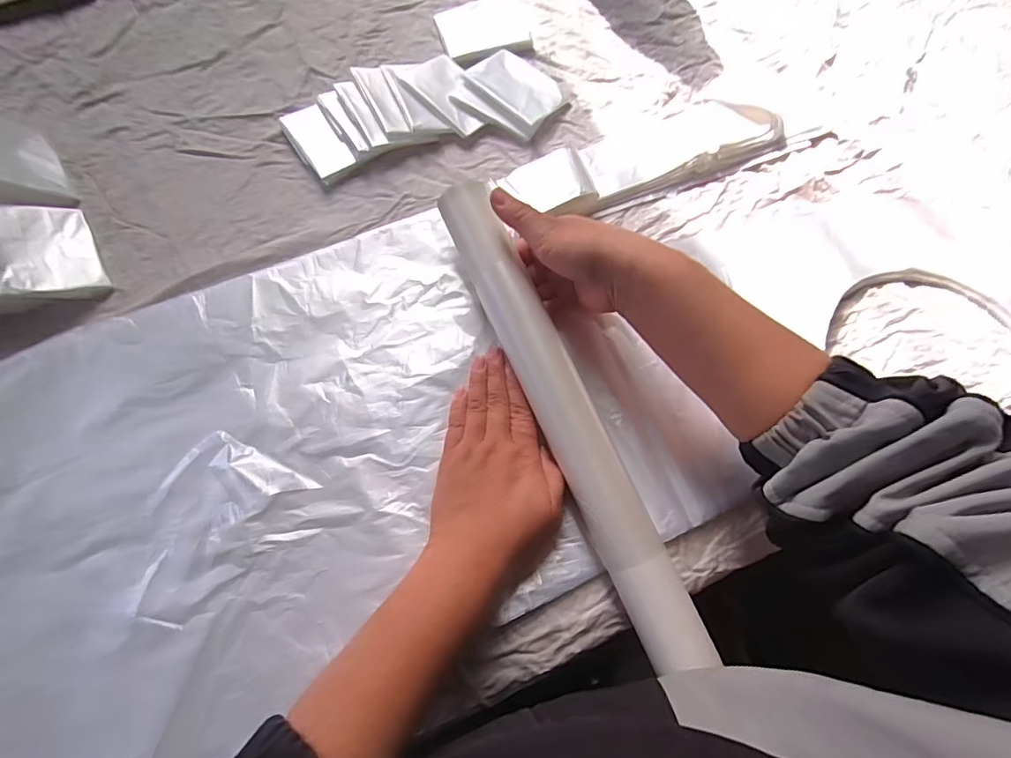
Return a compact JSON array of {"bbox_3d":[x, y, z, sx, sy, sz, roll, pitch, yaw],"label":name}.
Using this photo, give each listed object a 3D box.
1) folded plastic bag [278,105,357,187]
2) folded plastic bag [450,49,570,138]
[{"bbox_3d":[-0.167,-0.211,0.438,0.036,0.012,0.083,-31,74,-12],"label":"folded plastic bag"},{"bbox_3d":[0.004,-0.266,0.462,0.088,0.014,0.087,35,73,10],"label":"folded plastic bag"}]

